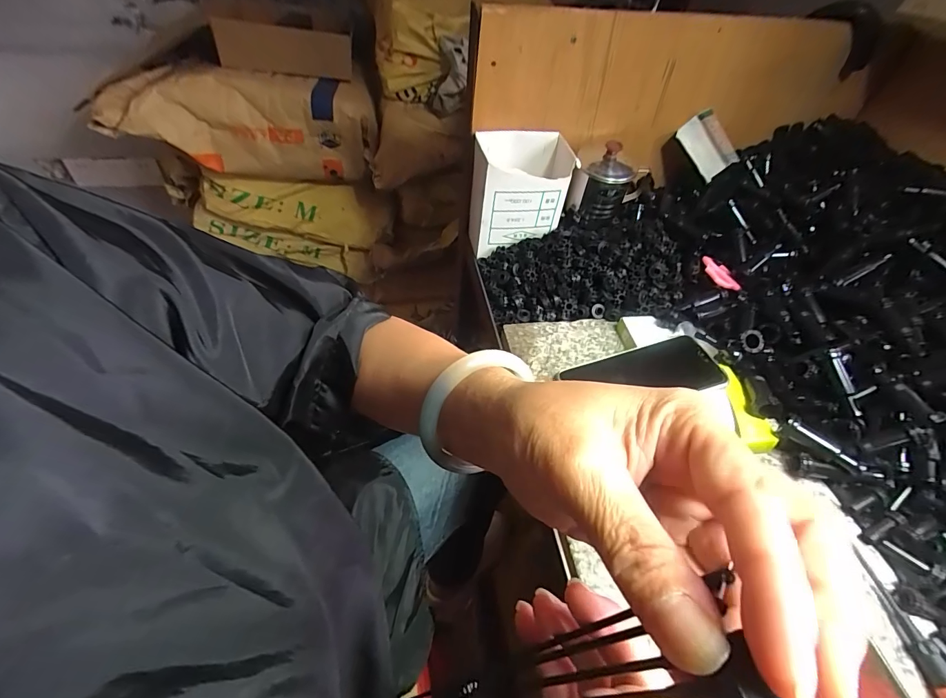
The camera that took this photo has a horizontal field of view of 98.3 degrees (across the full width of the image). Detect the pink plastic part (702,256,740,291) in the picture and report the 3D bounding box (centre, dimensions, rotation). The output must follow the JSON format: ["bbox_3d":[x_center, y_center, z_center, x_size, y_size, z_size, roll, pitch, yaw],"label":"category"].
[{"bbox_3d":[0.308,-0.096,0.516,0.031,0.012,0.055,-9,49,-13],"label":"pink plastic part"}]

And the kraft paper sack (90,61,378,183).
[{"bbox_3d":[-0.479,-0.481,0.892,0.521,0.191,0.167,-4,48,-9],"label":"kraft paper sack"}]

